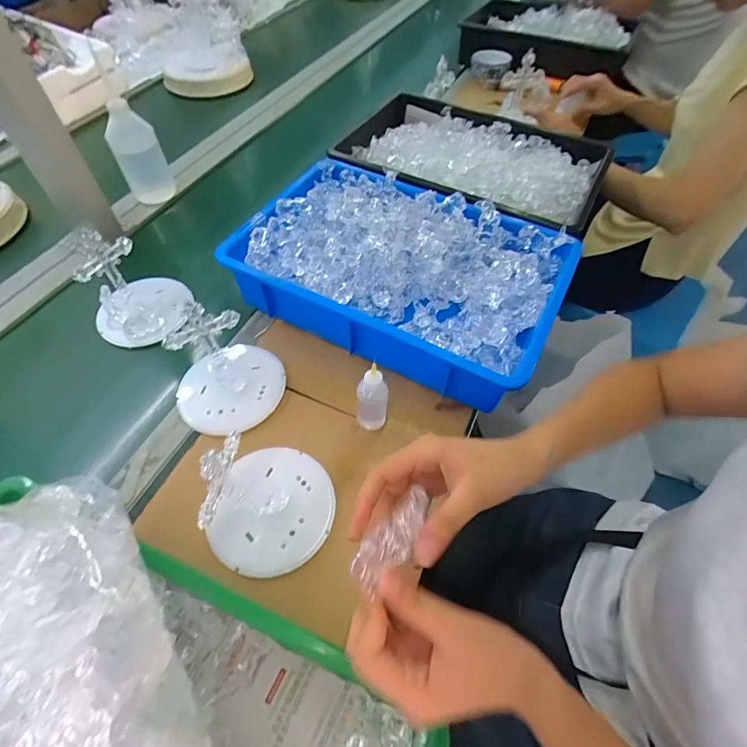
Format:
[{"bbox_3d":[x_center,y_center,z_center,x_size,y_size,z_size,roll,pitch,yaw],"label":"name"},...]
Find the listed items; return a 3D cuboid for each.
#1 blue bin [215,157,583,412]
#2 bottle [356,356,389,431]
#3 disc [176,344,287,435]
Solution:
[{"bbox_3d":[0.036,-0.138,0.586,0.411,0.101,0.272,25,58,17],"label":"blue bin"},{"bbox_3d":[-0.002,0.030,0.465,0.030,0.093,0.029,-38,63,-24],"label":"bottle"},{"bbox_3d":[-0.176,0.017,0.522,0.130,0.019,0.115,-21,57,-15],"label":"disc"}]

